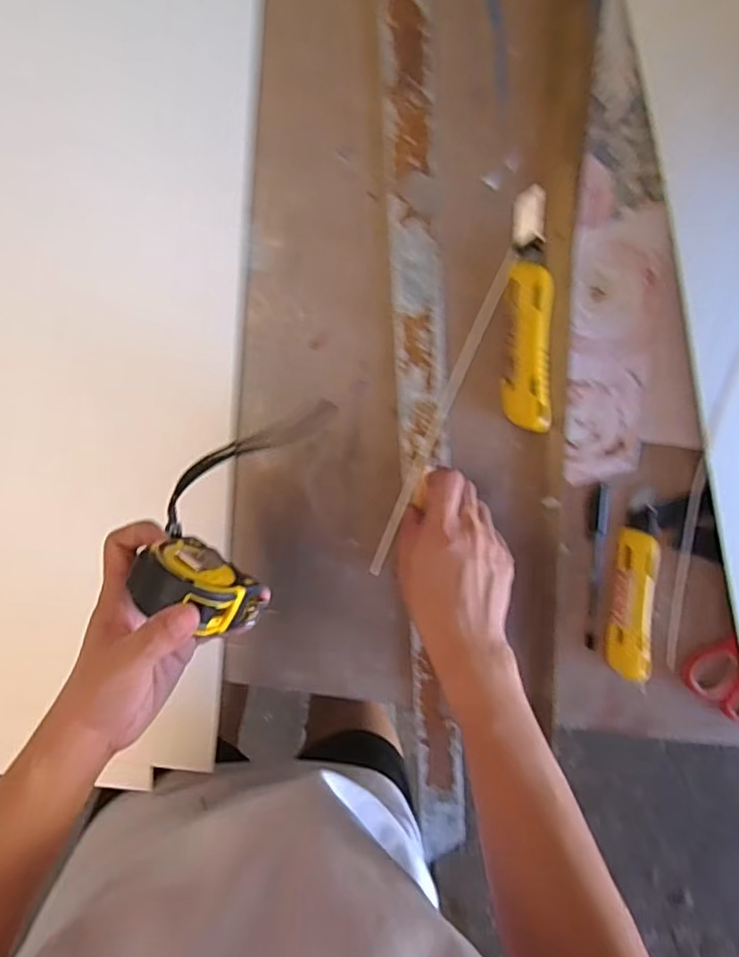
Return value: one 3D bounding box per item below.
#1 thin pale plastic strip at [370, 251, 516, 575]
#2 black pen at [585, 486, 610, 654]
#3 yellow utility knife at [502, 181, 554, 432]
[{"bbox_3d":[0.057,-0.047,0.492,0.009,0.006,0.281,23,99,-1],"label":"thin pale plastic strip"},{"bbox_3d":[0.194,0.077,0.508,0.013,0.011,0.146,0,99,3],"label":"black pen"},{"bbox_3d":[0.125,-0.131,0.471,0.036,0.010,0.182,-1,99,4],"label":"yellow utility knife"}]

